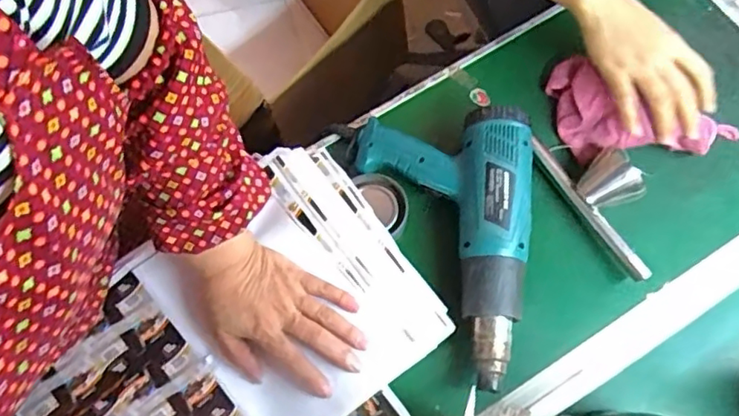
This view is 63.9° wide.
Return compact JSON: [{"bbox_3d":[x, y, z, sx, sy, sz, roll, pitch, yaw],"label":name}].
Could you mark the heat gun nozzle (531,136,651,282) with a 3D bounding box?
[{"bbox_3d":[0.245,-0.012,0.617,0.064,0.058,0.175,-32,75,-8],"label":"heat gun nozzle"}]

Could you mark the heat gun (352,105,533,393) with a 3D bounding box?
[{"bbox_3d":[0.069,0.031,0.598,0.173,0.072,0.270,3,73,3],"label":"heat gun"}]

